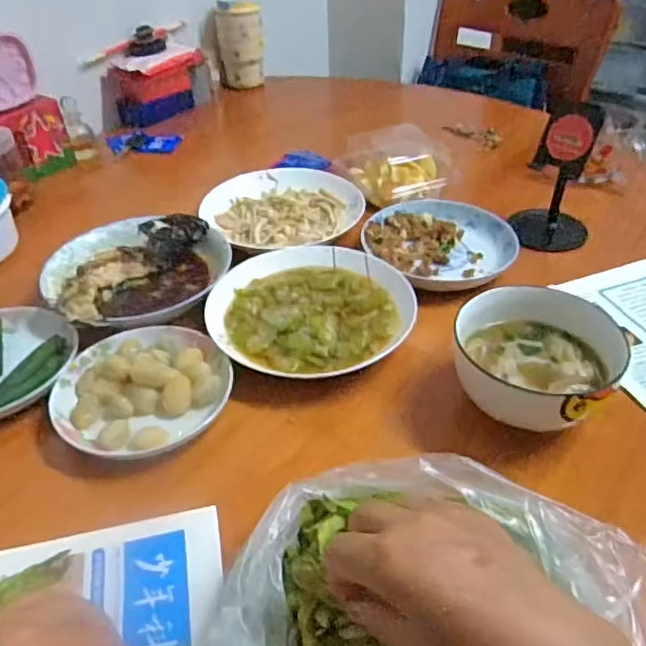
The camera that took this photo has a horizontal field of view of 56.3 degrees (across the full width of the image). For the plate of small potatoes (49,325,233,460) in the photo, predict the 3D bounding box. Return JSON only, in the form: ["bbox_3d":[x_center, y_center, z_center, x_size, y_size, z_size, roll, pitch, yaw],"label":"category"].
[{"bbox_3d":[-0.160,0.055,0.538,0.148,0.045,0.140,-1,40,1],"label":"plate of small potatoes"}]

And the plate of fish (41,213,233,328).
[{"bbox_3d":[-0.204,-0.064,0.667,0.188,0.053,0.198,-1,40,1],"label":"plate of fish"}]

